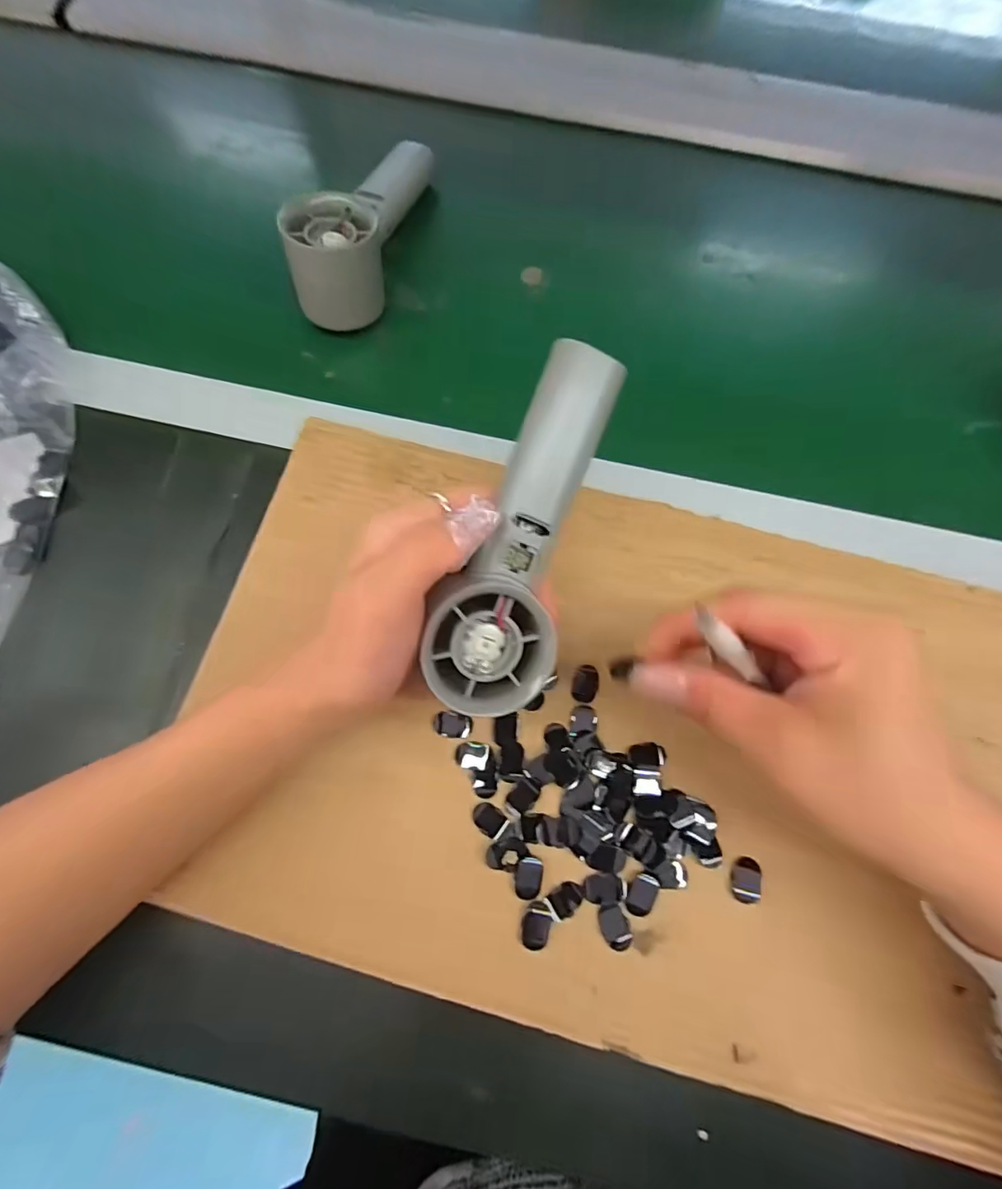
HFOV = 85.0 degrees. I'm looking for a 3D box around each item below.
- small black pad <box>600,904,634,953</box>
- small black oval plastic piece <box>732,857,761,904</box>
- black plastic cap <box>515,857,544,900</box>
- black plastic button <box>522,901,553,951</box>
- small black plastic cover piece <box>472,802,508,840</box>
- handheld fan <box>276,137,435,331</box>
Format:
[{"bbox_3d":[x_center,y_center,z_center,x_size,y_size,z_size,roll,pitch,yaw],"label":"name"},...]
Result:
[{"bbox_3d":[0.054,0.156,0.255,0.013,0.004,0.020,-19,73,-8],"label":"small black pad"},{"bbox_3d":[0.119,0.137,0.262,0.014,0.004,0.020,5,71,0],"label":"small black oval plastic piece"},{"bbox_3d":[0.014,0.135,0.259,0.013,0.004,0.018,8,71,1],"label":"black plastic cap"},{"bbox_3d":[0.017,0.154,0.253,0.013,0.004,0.020,7,71,0],"label":"black plastic button"},{"bbox_3d":[-0.006,0.111,0.269,0.017,0.004,0.013,37,74,10],"label":"small black plastic cover piece"},{"bbox_3d":[-0.091,-0.255,0.361,0.050,0.055,0.156,12,71,2],"label":"handheld fan"}]

